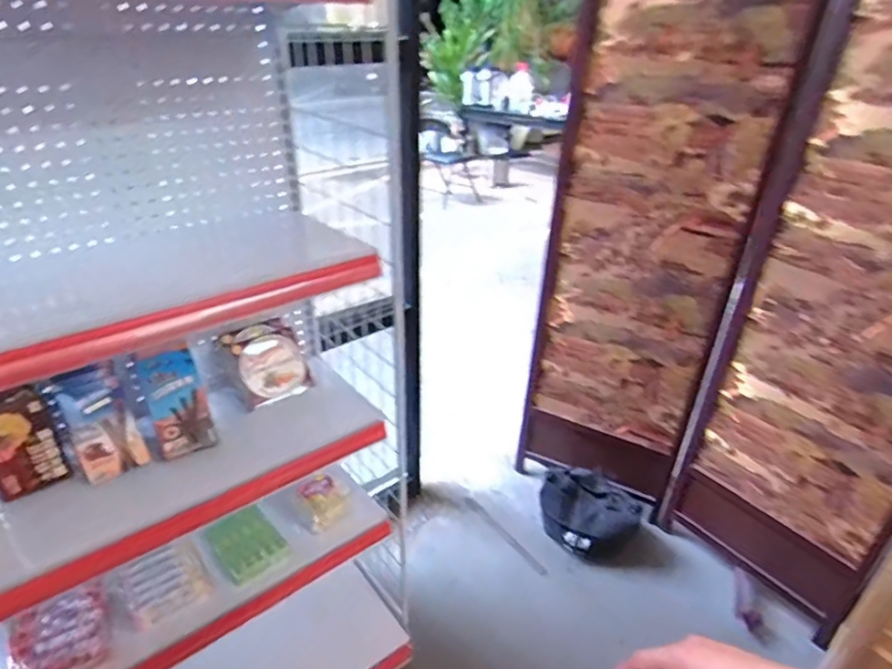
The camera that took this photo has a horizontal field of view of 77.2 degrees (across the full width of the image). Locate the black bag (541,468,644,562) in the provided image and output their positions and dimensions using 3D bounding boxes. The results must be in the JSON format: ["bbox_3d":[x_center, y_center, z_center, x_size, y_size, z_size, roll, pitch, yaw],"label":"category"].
[{"bbox_3d":[0.422,0.525,1.660,0.274,0.218,0.220,12,32,17],"label":"black bag"}]

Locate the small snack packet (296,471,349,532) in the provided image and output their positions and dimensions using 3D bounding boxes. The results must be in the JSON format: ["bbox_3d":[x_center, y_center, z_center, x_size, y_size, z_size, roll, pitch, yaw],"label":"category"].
[{"bbox_3d":[-0.252,0.333,1.131,0.084,0.062,0.072,24,37,32],"label":"small snack packet"}]

